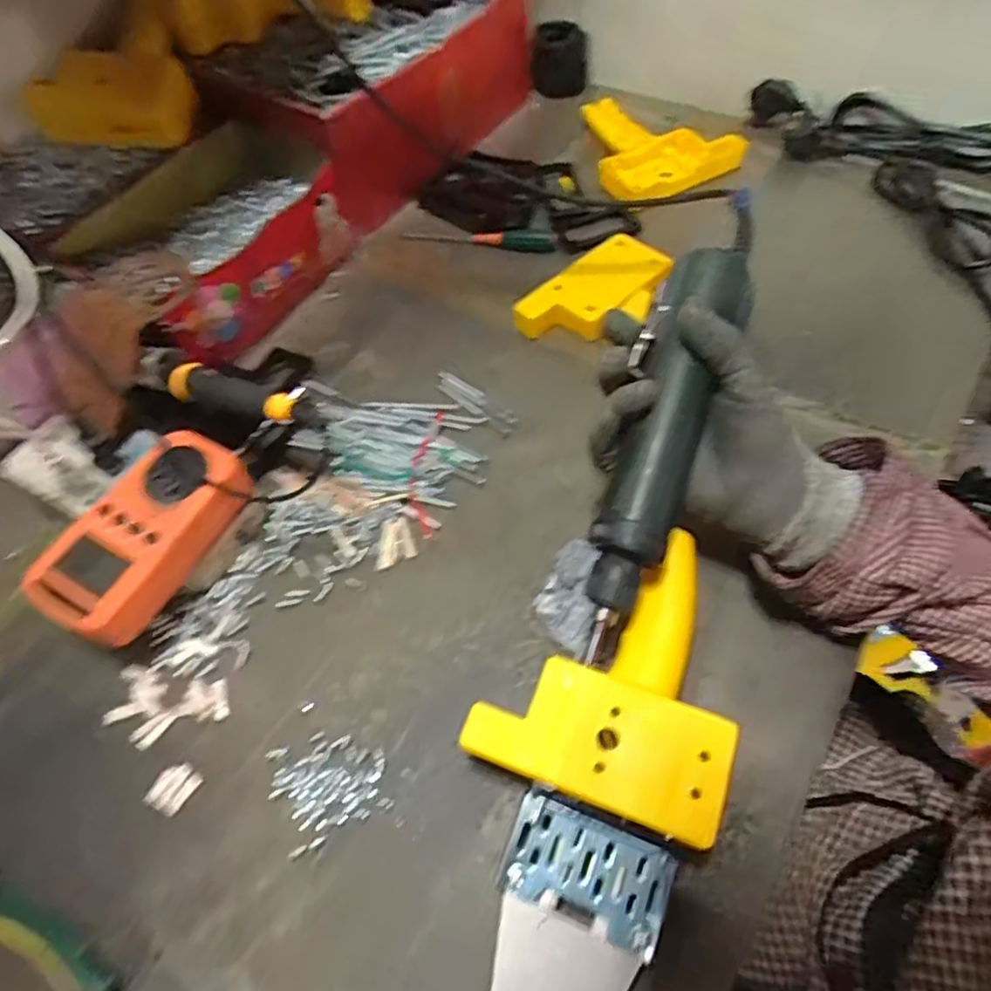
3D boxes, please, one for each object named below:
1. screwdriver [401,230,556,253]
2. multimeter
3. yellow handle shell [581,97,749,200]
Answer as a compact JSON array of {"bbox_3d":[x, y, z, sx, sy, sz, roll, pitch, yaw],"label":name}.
[{"bbox_3d":[-0.018,-0.234,0.576,0.145,0.014,0.017,10,60,11],"label":"screwdriver"},{"bbox_3d":[-0.209,0.021,0.385,0.079,0.029,0.129,26,64,19],"label":"multimeter"},{"bbox_3d":[0.144,-0.342,0.624,0.171,0.039,0.111,29,65,20],"label":"yellow handle shell"}]

